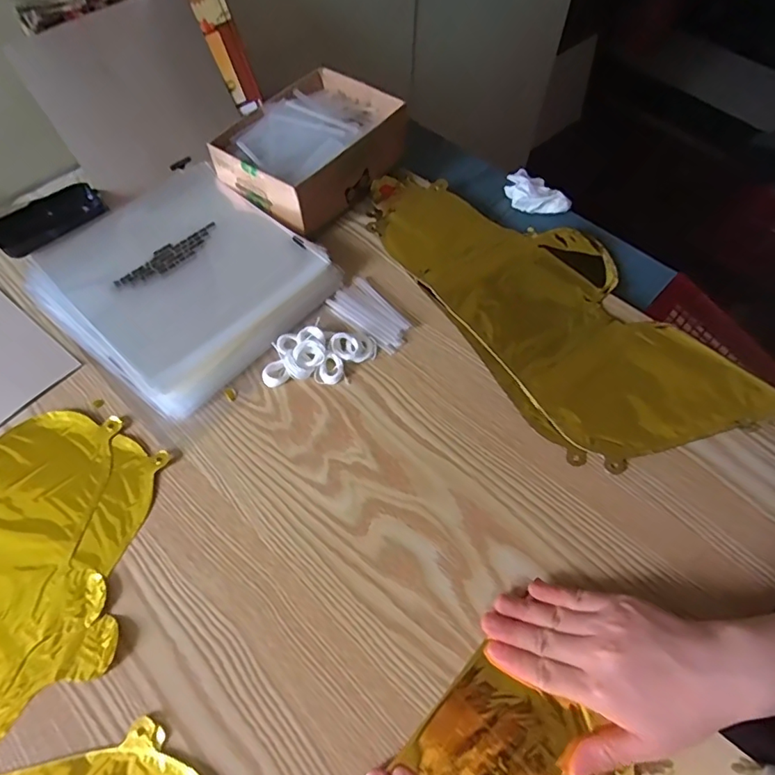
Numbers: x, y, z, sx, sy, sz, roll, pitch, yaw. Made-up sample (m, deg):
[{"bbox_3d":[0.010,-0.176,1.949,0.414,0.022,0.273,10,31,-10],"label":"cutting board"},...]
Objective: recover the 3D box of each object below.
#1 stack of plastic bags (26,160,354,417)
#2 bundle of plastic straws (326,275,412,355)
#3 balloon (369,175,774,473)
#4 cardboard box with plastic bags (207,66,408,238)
[{"bbox_3d":[-0.203,-0.110,0.502,0.232,0.032,0.210,37,66,19],"label":"stack of plastic bags"},{"bbox_3d":[-0.014,-0.072,0.501,0.084,0.008,0.052,37,66,19],"label":"bundle of plastic straws"},{"bbox_3d":[0.150,-0.093,0.510,0.190,0.010,0.407,-29,64,-16],"label":"balloon"},{"bbox_3d":[-0.080,-0.264,0.556,0.133,0.055,0.185,34,65,18],"label":"cardboard box with plastic bags"}]

